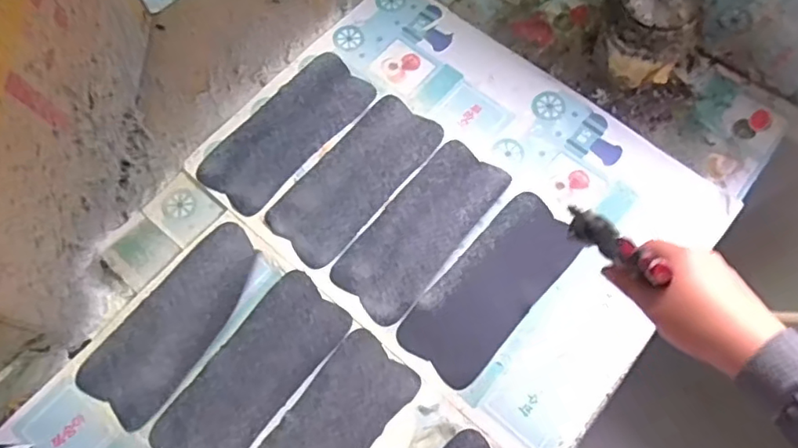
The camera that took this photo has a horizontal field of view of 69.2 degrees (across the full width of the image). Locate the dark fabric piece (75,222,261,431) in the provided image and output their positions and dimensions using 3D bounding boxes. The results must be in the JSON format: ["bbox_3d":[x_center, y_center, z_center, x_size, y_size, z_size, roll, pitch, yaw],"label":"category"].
[{"bbox_3d":[-0.246,0.107,0.652,0.097,0.008,0.234,36,76,11],"label":"dark fabric piece"}]

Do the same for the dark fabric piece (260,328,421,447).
[{"bbox_3d":[-0.082,0.230,0.611,0.096,0.006,0.232,36,76,11],"label":"dark fabric piece"}]

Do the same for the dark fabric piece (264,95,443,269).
[{"bbox_3d":[-0.052,-0.058,0.702,0.097,0.008,0.227,40,77,12],"label":"dark fabric piece"}]

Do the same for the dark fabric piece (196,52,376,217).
[{"bbox_3d":[-0.136,-0.117,0.720,0.099,0.006,0.227,41,77,13],"label":"dark fabric piece"}]

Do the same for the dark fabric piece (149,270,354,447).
[{"bbox_3d":[-0.159,0.165,0.626,0.096,0.007,0.232,37,77,12],"label":"dark fabric piece"}]

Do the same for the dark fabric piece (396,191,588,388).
[{"bbox_3d":[0.106,0.068,0.655,0.101,0.010,0.228,40,77,12],"label":"dark fabric piece"}]

